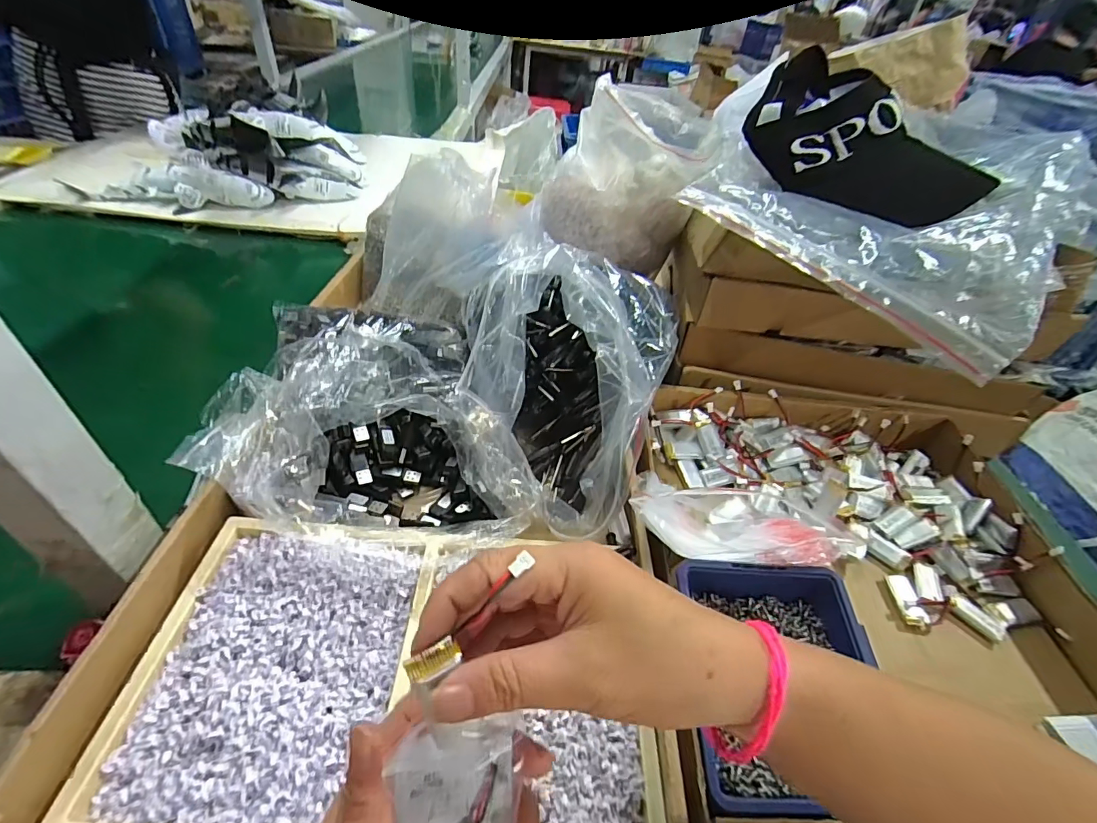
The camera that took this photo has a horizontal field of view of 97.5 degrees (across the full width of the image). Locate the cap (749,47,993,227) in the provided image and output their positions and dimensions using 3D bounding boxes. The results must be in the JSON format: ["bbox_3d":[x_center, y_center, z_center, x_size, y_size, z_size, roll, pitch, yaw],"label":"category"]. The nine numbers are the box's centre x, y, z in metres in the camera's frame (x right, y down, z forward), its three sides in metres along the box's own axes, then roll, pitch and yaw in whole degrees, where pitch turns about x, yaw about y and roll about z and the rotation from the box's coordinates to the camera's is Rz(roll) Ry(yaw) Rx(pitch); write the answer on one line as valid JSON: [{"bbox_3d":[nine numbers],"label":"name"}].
[{"bbox_3d":[0.299,-0.258,0.468,0.228,0.096,0.127,43,52,13],"label":"cap"}]

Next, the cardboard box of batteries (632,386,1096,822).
[{"bbox_3d":[0.257,0.121,0.404,0.375,0.087,0.360,7,43,-1],"label":"cardboard box of batteries"}]

